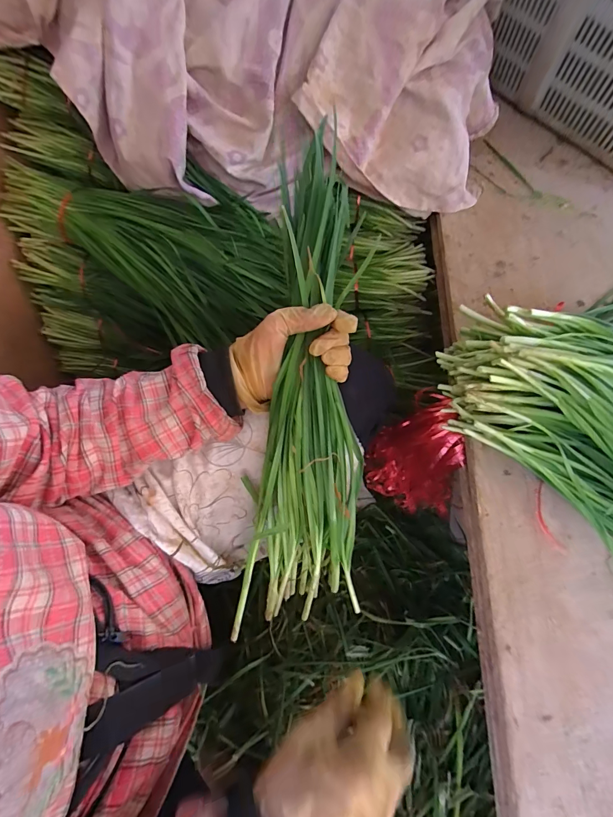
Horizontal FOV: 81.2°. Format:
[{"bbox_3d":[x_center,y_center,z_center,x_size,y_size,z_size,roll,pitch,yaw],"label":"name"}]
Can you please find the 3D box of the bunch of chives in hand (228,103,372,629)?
[{"bbox_3d":[0.002,-0.029,0.343,0.108,0.058,0.447,3,89,-2],"label":"bunch of chives in hand"}]

